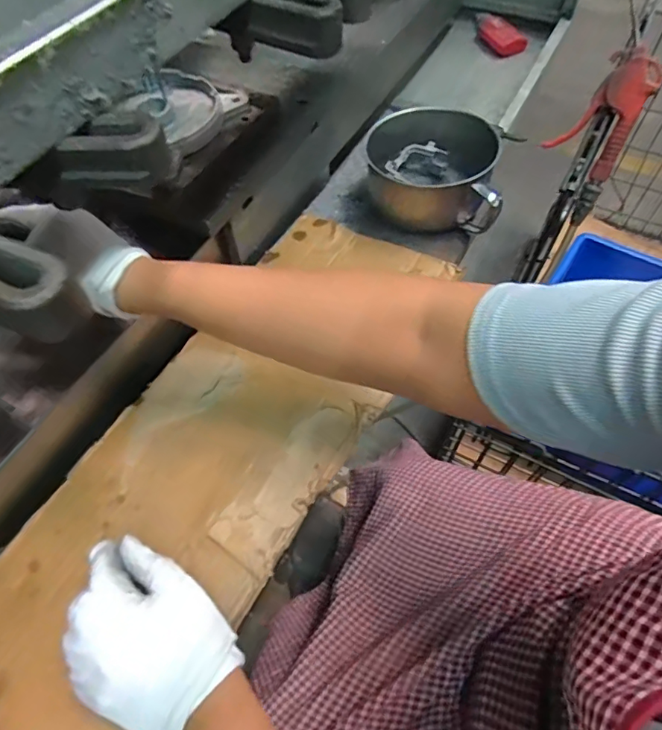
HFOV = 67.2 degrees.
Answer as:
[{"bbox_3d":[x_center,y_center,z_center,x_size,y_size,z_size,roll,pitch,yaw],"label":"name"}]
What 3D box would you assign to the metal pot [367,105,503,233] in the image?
[{"bbox_3d":[0.118,-0.228,0.580,0.152,0.069,0.144,0,58,0],"label":"metal pot"}]

